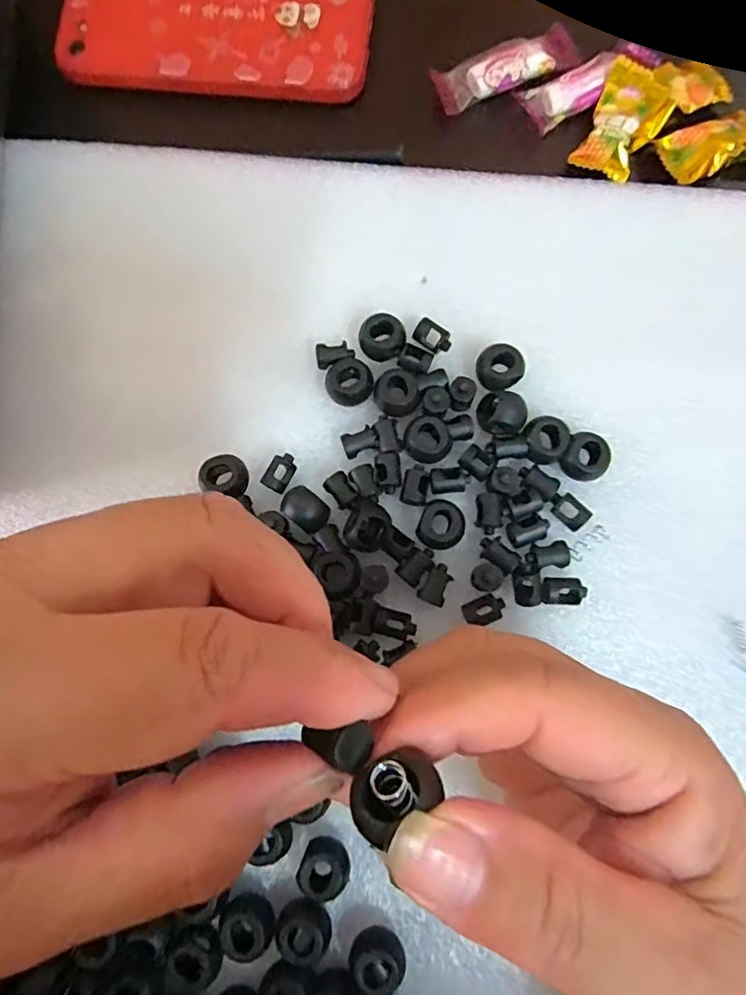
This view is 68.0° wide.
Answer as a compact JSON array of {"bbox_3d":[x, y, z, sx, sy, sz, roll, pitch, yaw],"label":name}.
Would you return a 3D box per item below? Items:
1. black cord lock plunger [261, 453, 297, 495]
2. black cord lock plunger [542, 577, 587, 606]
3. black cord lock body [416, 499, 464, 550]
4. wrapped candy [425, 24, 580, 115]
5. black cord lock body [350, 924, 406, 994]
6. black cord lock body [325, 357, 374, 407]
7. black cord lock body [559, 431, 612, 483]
[{"bbox_3d":[-0.035,-0.010,0.209,0.010,0.008,0.015,30,82,6],"label":"black cord lock plunger"},{"bbox_3d":[0.068,0.034,0.199,0.015,0.008,0.010,2,80,1],"label":"black cord lock plunger"},{"bbox_3d":[0.025,0.010,0.199,0.016,0.007,0.018,24,81,5],"label":"black cord lock body"},{"bbox_3d":[0.059,-0.190,0.245,0.066,0.007,0.019,-22,80,-3],"label":"wrapped candy"},{"bbox_3d":[0.002,0.148,0.178,0.017,0.012,0.013,35,82,7],"label":"black cord lock body"},{"bbox_3d":[-0.009,-0.044,0.213,0.018,0.015,0.016,-14,80,-2],"label":"black cord lock body"},{"bbox_3d":[0.079,-0.014,0.206,0.016,0.012,0.017,0,80,1],"label":"black cord lock body"}]

